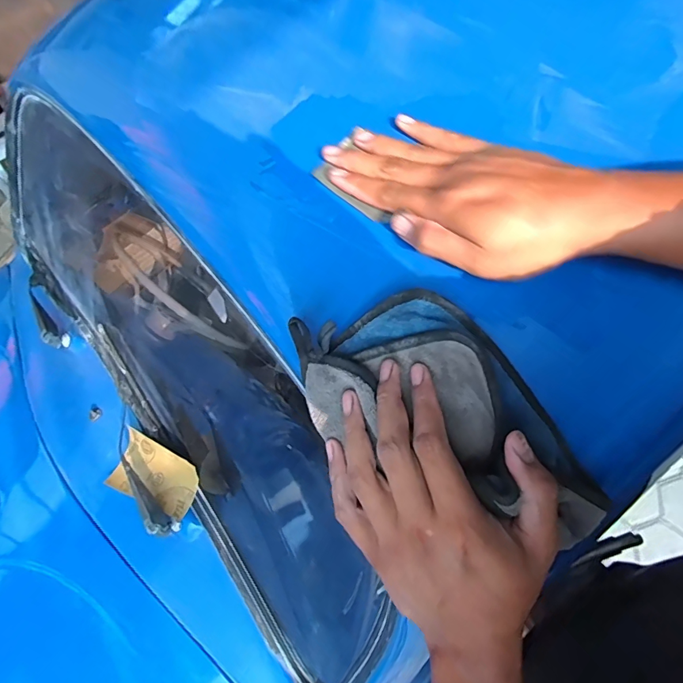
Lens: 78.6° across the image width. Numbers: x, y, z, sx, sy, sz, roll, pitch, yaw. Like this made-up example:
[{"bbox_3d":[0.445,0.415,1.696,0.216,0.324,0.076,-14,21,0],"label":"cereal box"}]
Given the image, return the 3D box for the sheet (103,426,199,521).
[{"bbox_3d":[-0.282,0.194,0.618,0.140,0.043,0.091,20,62,14],"label":"sheet"}]

